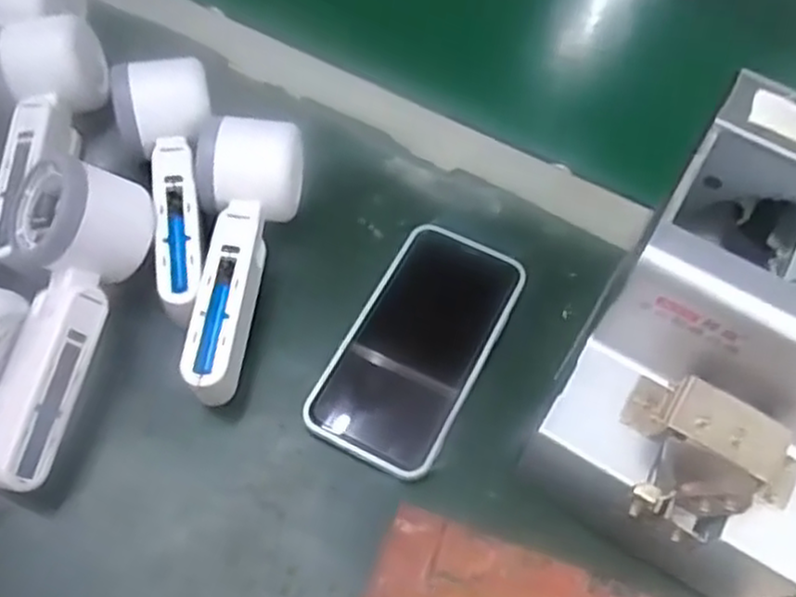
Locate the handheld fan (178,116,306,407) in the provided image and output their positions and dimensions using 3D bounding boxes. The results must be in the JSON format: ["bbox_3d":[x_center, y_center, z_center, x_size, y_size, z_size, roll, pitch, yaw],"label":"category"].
[{"bbox_3d":[-0.090,-0.024,0.411,0.053,0.056,0.160,6,60,0],"label":"handheld fan"}]

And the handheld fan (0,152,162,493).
[{"bbox_3d":[-0.182,0.009,0.371,0.069,0.046,0.160,12,76,4],"label":"handheld fan"}]

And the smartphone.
[{"bbox_3d":[0.012,0.024,0.413,0.075,0.012,0.143,26,63,11],"label":"smartphone"}]

